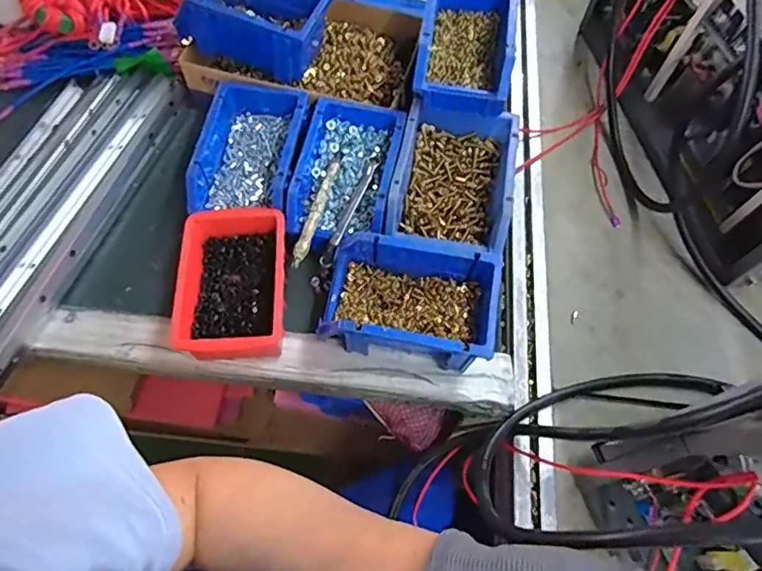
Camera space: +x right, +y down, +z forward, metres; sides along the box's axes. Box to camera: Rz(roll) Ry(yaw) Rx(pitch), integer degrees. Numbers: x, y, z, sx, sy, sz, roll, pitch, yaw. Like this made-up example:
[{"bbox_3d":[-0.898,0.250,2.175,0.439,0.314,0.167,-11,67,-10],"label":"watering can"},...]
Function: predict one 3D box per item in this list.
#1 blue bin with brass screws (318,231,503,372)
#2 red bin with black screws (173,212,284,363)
[{"bbox_3d":[0.029,0.017,0.498,0.157,0.071,0.106,11,64,3],"label":"blue bin with brass screws"},{"bbox_3d":[-0.142,-0.002,0.509,0.098,0.059,0.153,-3,64,-3],"label":"red bin with black screws"}]

